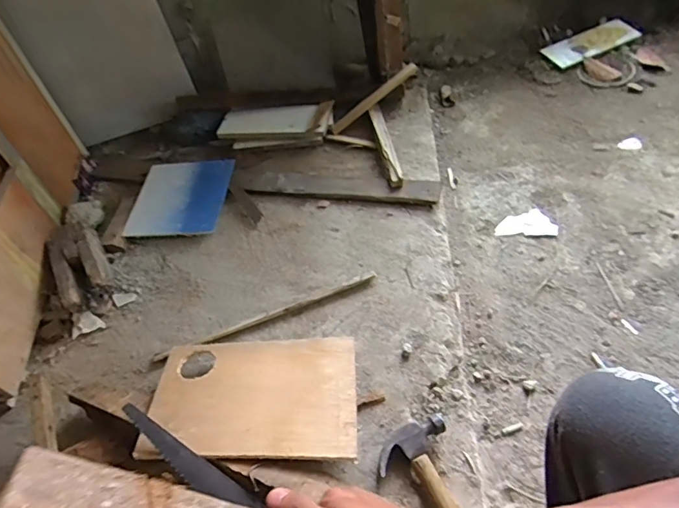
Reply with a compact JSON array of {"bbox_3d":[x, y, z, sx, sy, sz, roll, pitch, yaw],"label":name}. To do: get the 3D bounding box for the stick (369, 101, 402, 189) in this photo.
[{"bbox_3d":[0.113,-0.269,1.188,0.035,0.041,0.290,-12,48,2],"label":"stick"}]

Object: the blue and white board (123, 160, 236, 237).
[{"bbox_3d":[-0.384,-0.143,1.178,0.215,0.009,0.231,1,58,3],"label":"blue and white board"}]

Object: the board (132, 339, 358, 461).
[{"bbox_3d":[-0.138,0.231,0.787,0.327,0.009,0.219,-2,39,3],"label":"board"}]

